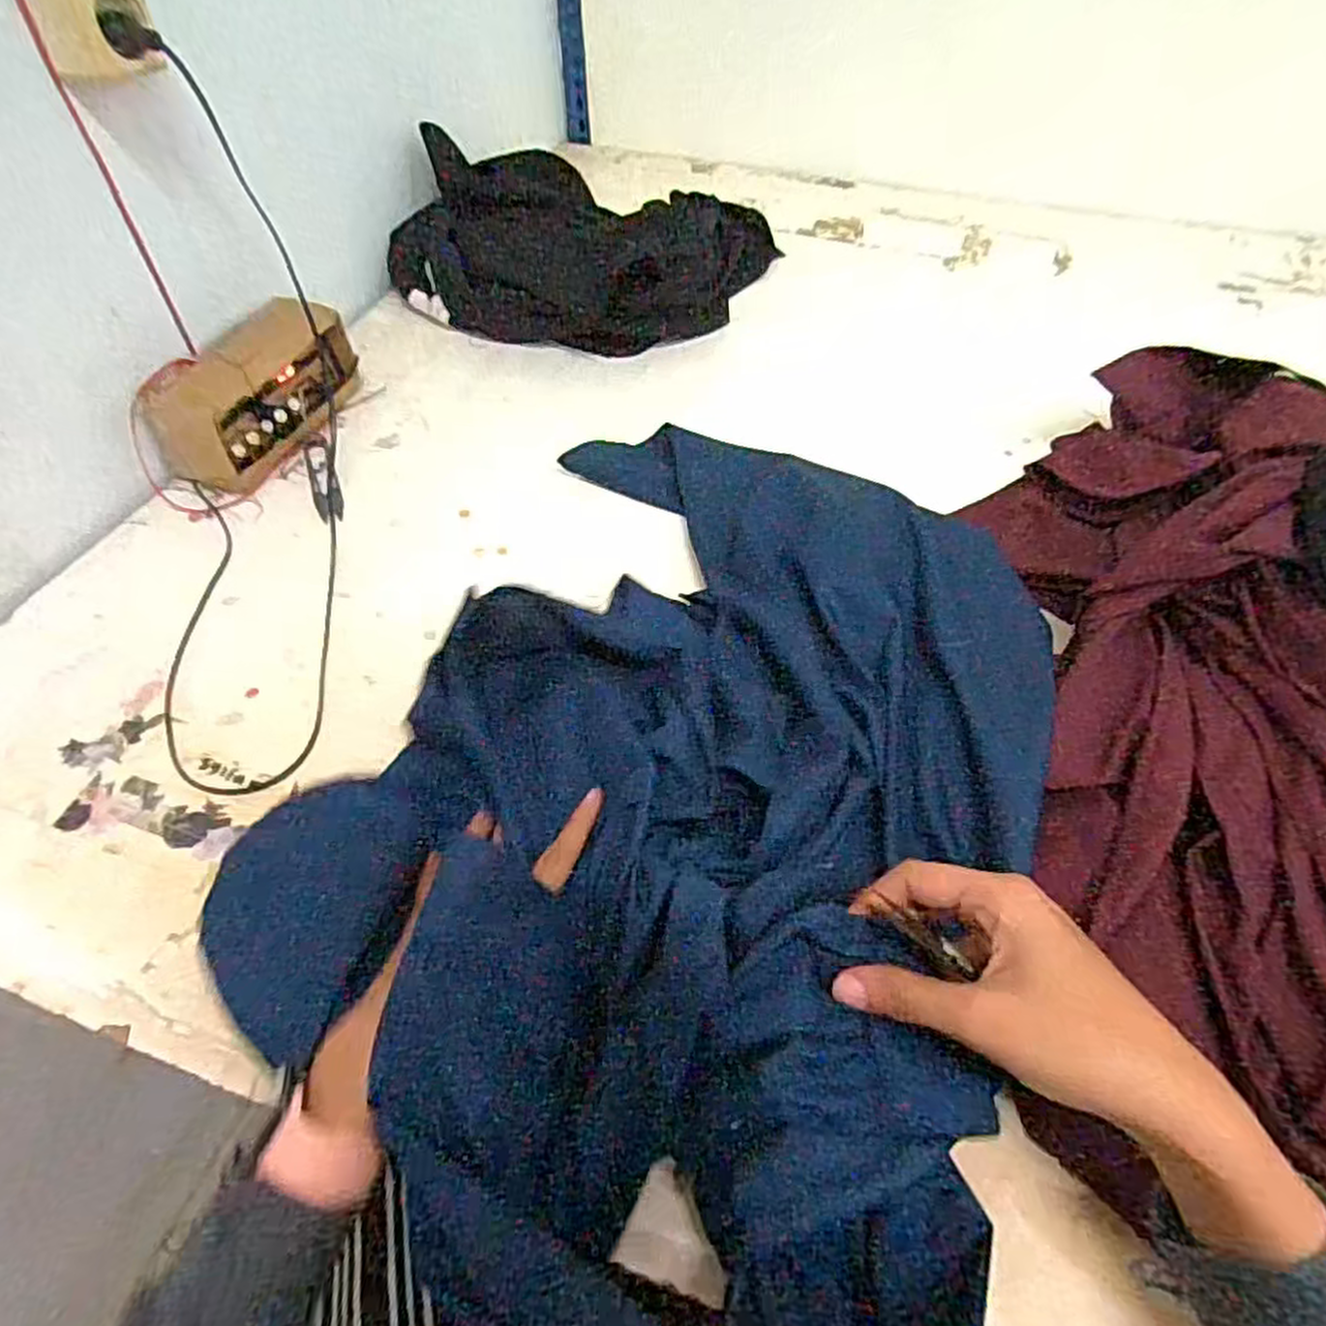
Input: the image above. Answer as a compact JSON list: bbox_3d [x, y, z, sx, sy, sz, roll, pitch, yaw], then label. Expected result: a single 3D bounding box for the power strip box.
[{"bbox_3d":[-0.361,-0.248,0.683,0.075,0.095,0.182,17,55,12],"label":"power strip box"}]

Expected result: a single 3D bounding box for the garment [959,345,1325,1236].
[{"bbox_3d":[0.346,0.026,0.468,0.234,0.102,0.641,8,53,6],"label":"garment"}]

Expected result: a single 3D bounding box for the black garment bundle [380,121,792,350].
[{"bbox_3d":[-0.090,-0.475,0.856,0.390,0.108,0.281,13,54,9],"label":"black garment bundle"}]

